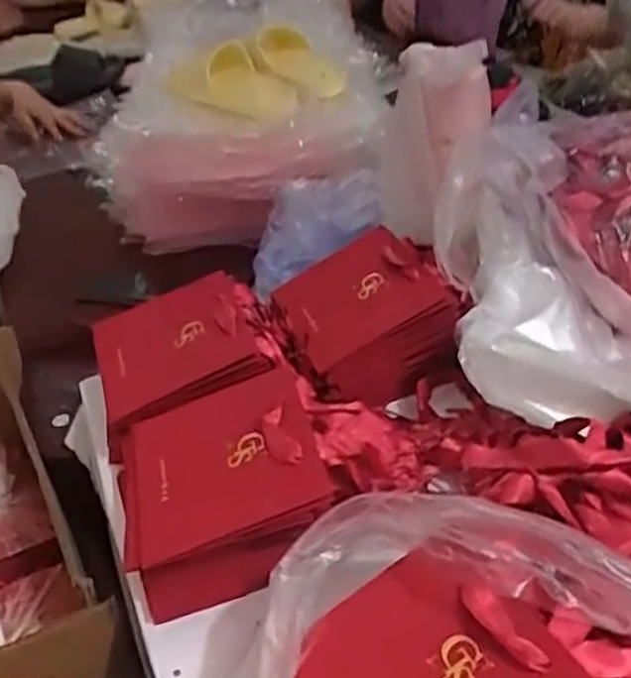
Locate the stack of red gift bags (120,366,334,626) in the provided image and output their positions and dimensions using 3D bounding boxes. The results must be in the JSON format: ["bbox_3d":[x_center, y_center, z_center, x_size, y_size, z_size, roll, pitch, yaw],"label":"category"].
[{"bbox_3d":[-0.072,0.109,0.542,0.146,0.086,0.144,-11,40,-7],"label":"stack of red gift bags"}]

